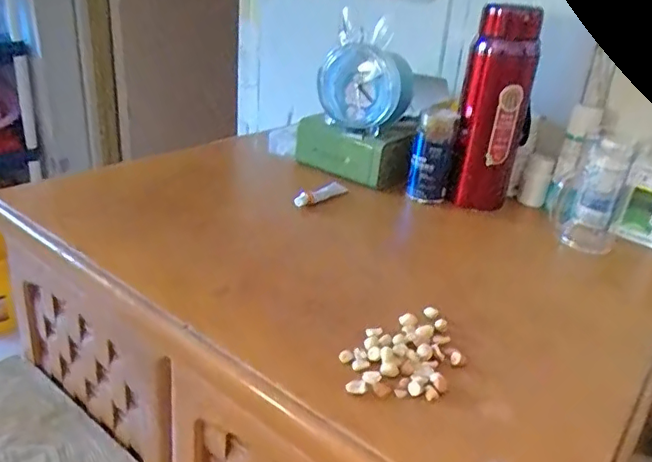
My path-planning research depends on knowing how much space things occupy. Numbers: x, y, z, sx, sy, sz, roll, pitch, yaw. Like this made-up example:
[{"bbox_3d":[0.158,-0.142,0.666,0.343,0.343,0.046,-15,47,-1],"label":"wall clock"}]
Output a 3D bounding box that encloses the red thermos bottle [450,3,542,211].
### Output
[{"bbox_3d":[0.215,-0.150,0.704,0.084,0.241,0.065,13,27,14],"label":"red thermos bottle"}]

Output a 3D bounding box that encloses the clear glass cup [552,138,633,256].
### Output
[{"bbox_3d":[0.315,-0.043,0.664,0.069,0.117,0.075,18,28,23],"label":"clear glass cup"}]

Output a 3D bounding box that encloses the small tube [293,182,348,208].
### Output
[{"bbox_3d":[-0.006,-0.046,0.711,0.020,0.018,0.090,22,30,30],"label":"small tube"}]

